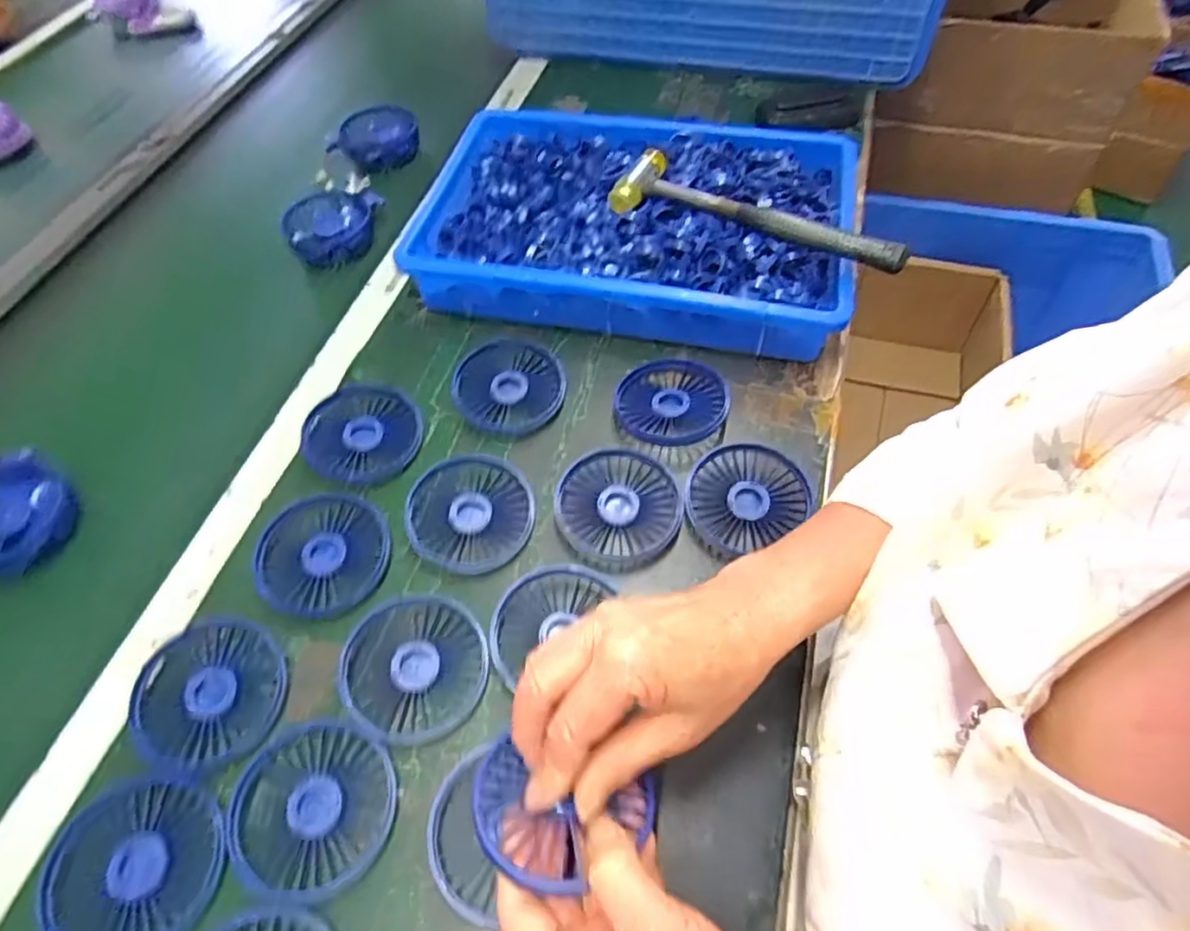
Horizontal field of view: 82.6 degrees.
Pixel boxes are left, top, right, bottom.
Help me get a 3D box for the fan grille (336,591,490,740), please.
[{"bbox_3d":[-0.112,0.122,0.415,0.084,0.008,0.084,-2,55,3],"label":"fan grille"}]

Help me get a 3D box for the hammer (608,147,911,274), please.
[{"bbox_3d":[0.130,-0.202,0.543,0.237,0.030,0.051,24,60,19],"label":"hammer"}]

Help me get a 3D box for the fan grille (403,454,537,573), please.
[{"bbox_3d":[-0.088,0.034,0.476,0.086,0.020,0.085,-2,55,3],"label":"fan grille"}]

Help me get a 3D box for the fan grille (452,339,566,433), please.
[{"bbox_3d":[-0.069,-0.064,0.541,0.086,0.017,0.080,-2,55,3],"label":"fan grille"}]

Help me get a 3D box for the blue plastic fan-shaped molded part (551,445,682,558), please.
[{"bbox_3d":[0.017,0.027,0.480,0.086,0.014,0.082,-2,55,3],"label":"blue plastic fan-shaped molded part"}]

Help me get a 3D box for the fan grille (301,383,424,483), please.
[{"bbox_3d":[-0.179,-0.025,0.522,0.084,0.014,0.084,-2,55,3],"label":"fan grille"}]

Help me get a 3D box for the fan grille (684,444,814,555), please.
[{"bbox_3d":[0.109,0.019,0.483,0.091,0.012,0.074,-32,59,-17],"label":"fan grille"}]

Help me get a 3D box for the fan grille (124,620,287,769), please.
[{"bbox_3d":[-0.237,0.139,0.417,0.083,0.015,0.087,-2,55,3],"label":"fan grille"}]

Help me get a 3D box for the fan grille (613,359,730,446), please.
[{"bbox_3d":[0.059,-0.049,0.531,0.079,0.020,0.086,-2,55,3],"label":"fan grille"}]

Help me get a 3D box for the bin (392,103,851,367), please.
[{"bbox_3d":[0.036,-0.223,0.608,0.376,0.061,0.250,8,56,10],"label":"bin"}]

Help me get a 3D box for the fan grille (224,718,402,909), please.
[{"bbox_3d":[-0.157,0.189,0.377,0.084,0.014,0.086,-2,55,3],"label":"fan grille"}]

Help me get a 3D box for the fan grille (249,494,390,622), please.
[{"bbox_3d":[-0.187,0.059,0.462,0.087,0.008,0.086,-2,55,3],"label":"fan grille"}]

